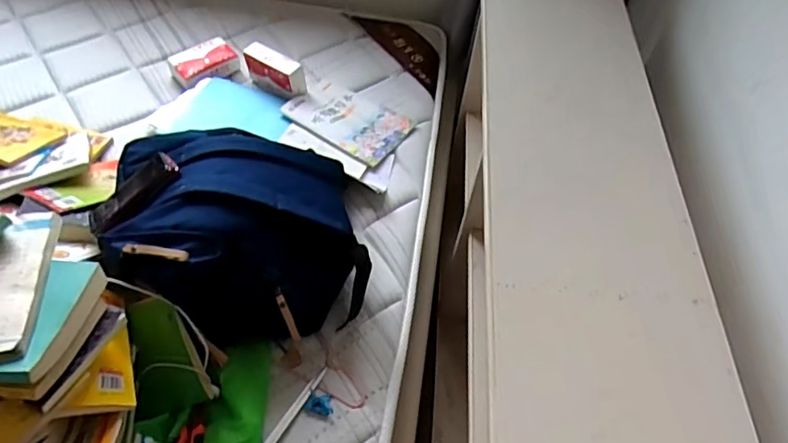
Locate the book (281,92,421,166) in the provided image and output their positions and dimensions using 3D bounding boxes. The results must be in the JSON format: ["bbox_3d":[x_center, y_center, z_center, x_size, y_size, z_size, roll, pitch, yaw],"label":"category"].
[{"bbox_3d":[-0.102,-0.230,1.216,0.256,0.010,0.177,30,52,15],"label":"book"}]

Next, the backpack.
[{"bbox_3d":[-0.254,0.005,0.906,0.377,0.213,0.358,-8,54,-11],"label":"backpack"}]

